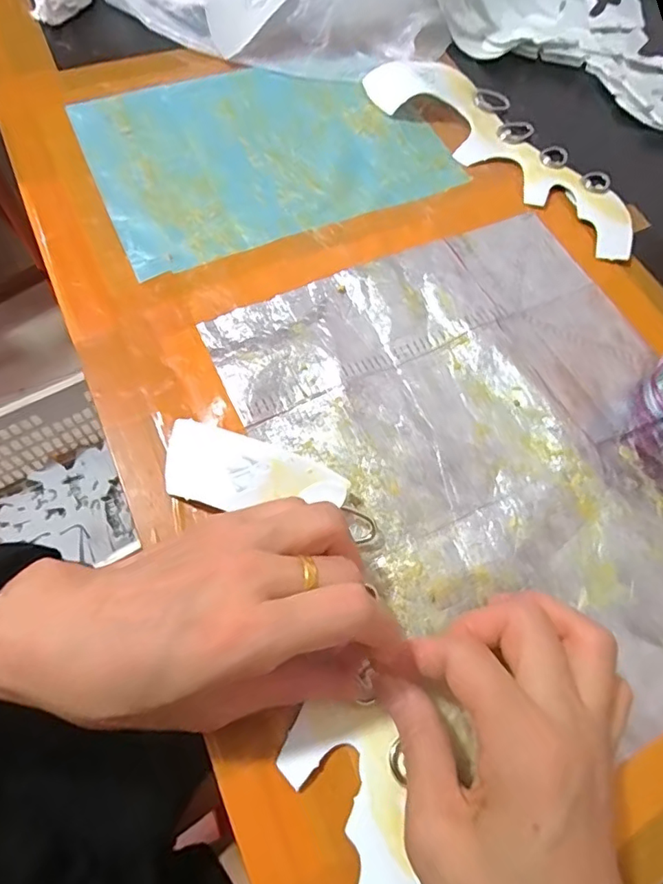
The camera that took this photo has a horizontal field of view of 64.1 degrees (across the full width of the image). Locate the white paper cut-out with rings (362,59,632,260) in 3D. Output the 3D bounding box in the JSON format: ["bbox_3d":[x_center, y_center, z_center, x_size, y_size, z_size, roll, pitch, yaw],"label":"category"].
[{"bbox_3d":[0.128,-0.214,0.377,0.081,0.018,0.224,-37,72,-18],"label":"white paper cut-out with rings"}]

